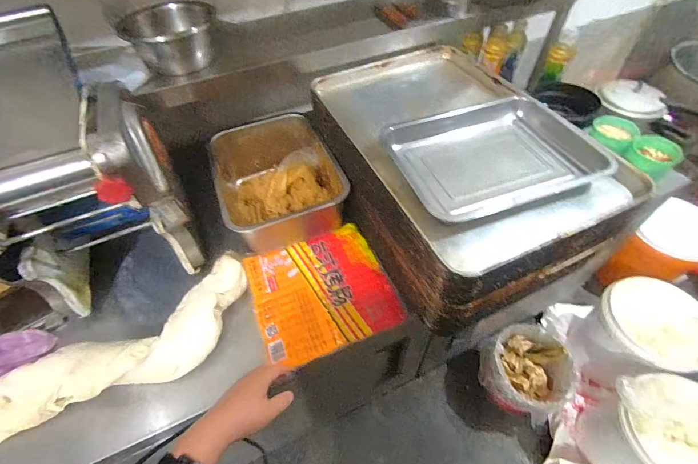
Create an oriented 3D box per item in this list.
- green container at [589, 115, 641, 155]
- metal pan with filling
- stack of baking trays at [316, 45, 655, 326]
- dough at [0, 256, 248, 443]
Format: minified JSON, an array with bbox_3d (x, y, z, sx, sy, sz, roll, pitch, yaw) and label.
[{"bbox_3d":[0.701,-0.264,0.884,0.097,0.047,0.111,-36,58,-22],"label":"green container"},{"bbox_3d":[-0.171,-0.110,0.808,0.255,0.138,0.366,-22,54,-13],"label":"metal pan with filling"},{"bbox_3d":[0.206,-0.157,0.740,0.432,0.191,0.628,-20,53,-12],"label":"stack of baking trays"},{"bbox_3d":[-0.437,0.243,0.586,0.577,0.068,0.156,-31,57,-20],"label":"dough"}]

